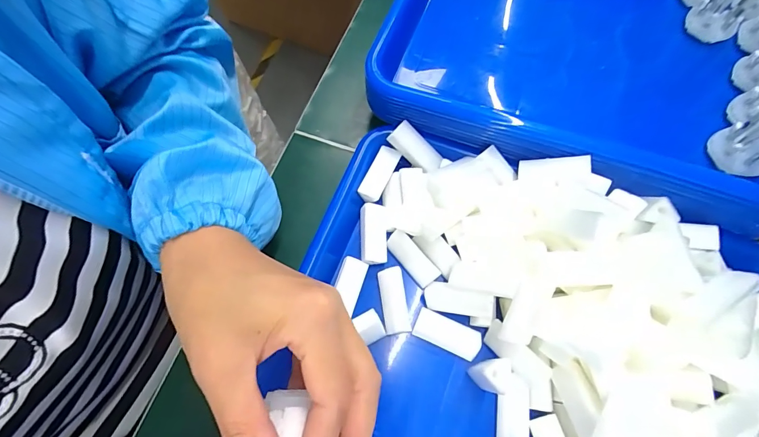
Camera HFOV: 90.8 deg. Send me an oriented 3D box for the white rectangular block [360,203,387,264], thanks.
[{"bbox_3d":[-0.004,0.012,0.285,0.020,0.008,0.046,-1,70,-1],"label":"white rectangular block"}]

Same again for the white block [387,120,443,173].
[{"bbox_3d":[0.029,-0.055,0.294,0.044,0.015,0.016,41,73,0],"label":"white block"}]

